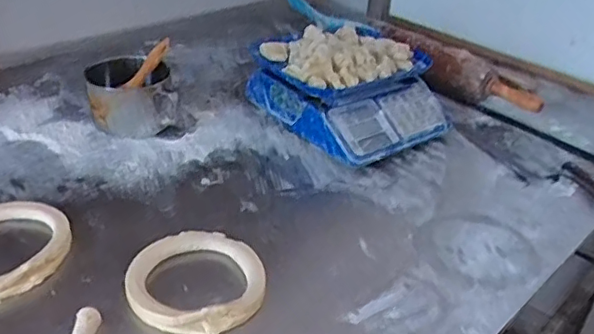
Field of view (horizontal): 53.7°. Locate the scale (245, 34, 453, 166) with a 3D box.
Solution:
[{"bbox_3d":[0.098,-0.140,1.105,0.264,0.116,0.325,-19,39,-34],"label":"scale"}]

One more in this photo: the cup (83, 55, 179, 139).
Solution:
[{"bbox_3d":[-0.290,-0.121,1.036,0.140,0.106,0.140,-7,33,-16],"label":"cup"}]

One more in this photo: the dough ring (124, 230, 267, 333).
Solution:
[{"bbox_3d":[-0.120,0.133,0.710,0.160,0.024,0.158,2,32,-1],"label":"dough ring"}]

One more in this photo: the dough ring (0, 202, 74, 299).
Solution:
[{"bbox_3d":[-0.372,0.103,0.730,0.165,0.028,0.165,2,32,-1],"label":"dough ring"}]

